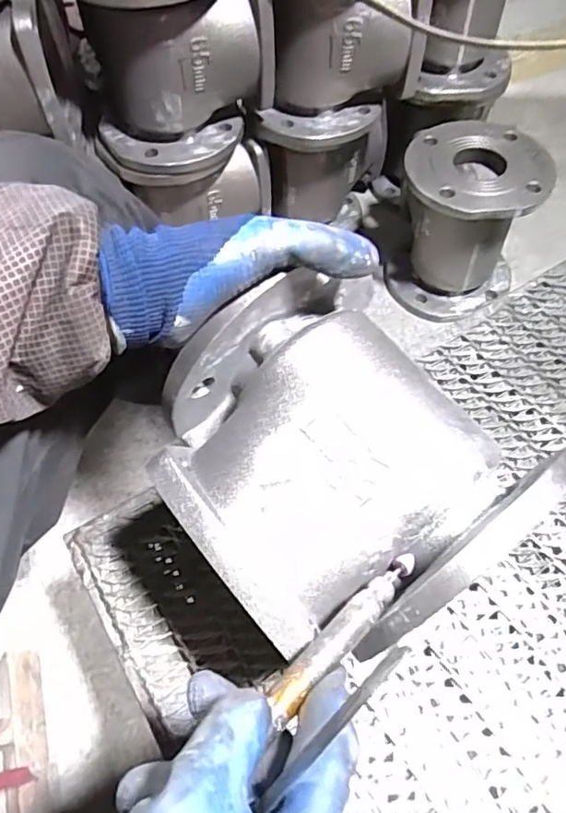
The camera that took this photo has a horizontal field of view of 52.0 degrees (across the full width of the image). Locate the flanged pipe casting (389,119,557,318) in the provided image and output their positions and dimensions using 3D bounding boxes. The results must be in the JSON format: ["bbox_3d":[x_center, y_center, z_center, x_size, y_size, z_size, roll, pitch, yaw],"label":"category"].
[{"bbox_3d":[0.238,-0.241,0.776,0.165,0.199,0.155,-1,57,1],"label":"flanged pipe casting"}]

